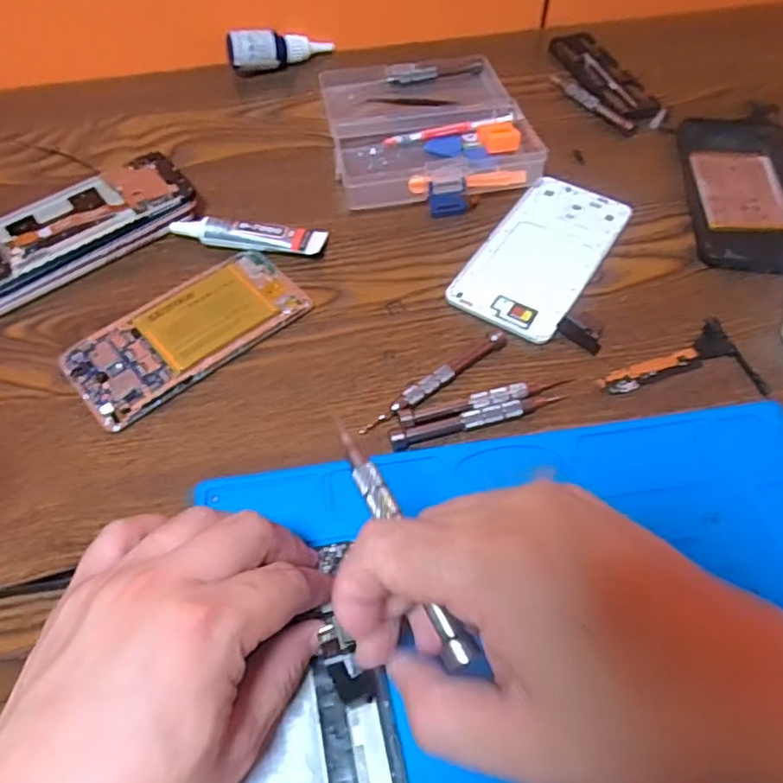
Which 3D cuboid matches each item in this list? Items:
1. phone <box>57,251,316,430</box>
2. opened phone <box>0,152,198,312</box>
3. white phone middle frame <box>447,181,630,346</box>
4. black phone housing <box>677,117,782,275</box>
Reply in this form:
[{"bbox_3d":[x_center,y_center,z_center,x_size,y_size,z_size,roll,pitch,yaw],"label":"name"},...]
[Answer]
[{"bbox_3d":[-0.124,-0.038,0.382,0.141,0.011,0.068,-37,62,-22],"label":"phone"},{"bbox_3d":[-0.218,-0.114,0.429,0.158,0.023,0.077,-31,60,-19],"label":"opened phone"},{"bbox_3d":[0.102,-0.094,0.418,0.074,0.006,0.145,28,61,19],"label":"white phone middle frame"},{"bbox_3d":[0.254,-0.146,0.448,0.076,0.012,0.158,6,56,5],"label":"black phone housing"}]

